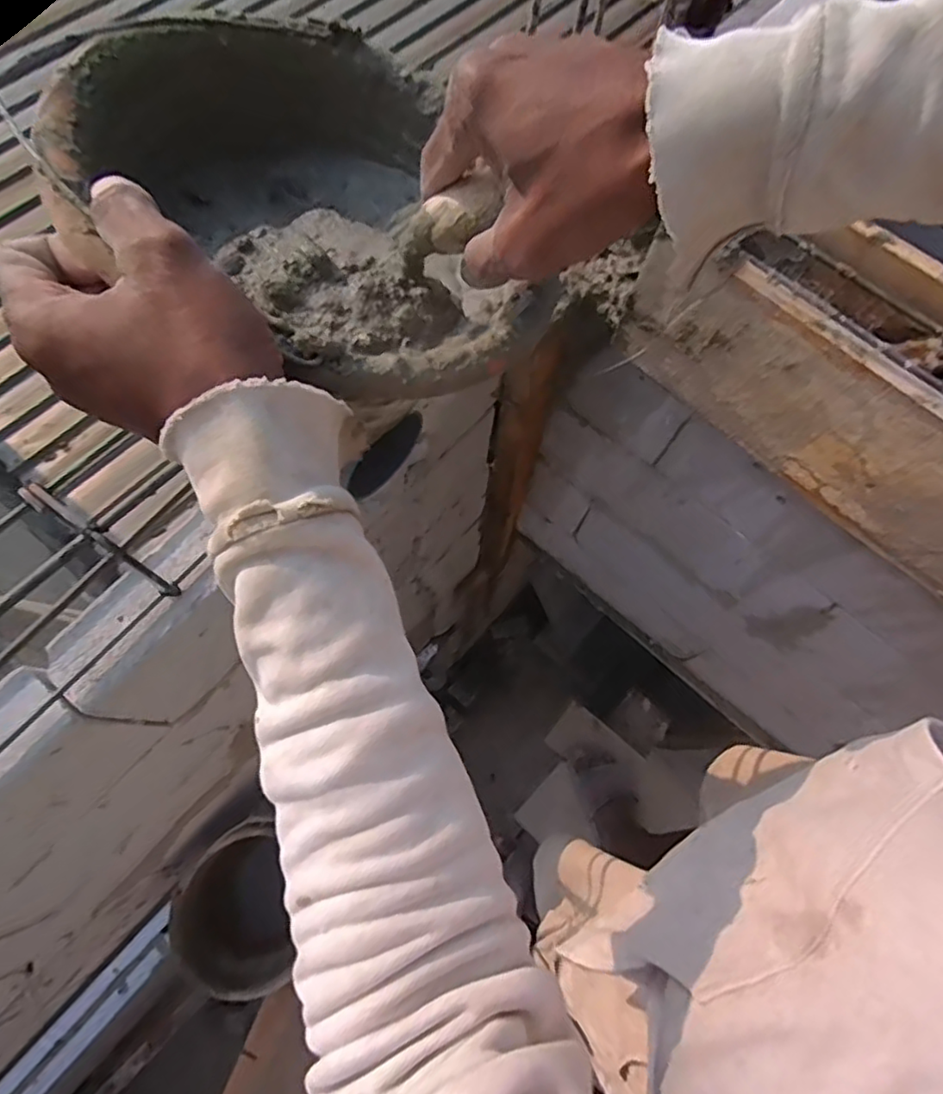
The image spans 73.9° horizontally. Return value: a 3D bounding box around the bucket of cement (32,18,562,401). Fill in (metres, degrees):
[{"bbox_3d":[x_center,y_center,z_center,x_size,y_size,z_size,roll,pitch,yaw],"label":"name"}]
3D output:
[{"bbox_3d":[-0.090,-0.172,0.338,0.198,0.110,0.239,-24,75,-9],"label":"bucket of cement"}]

